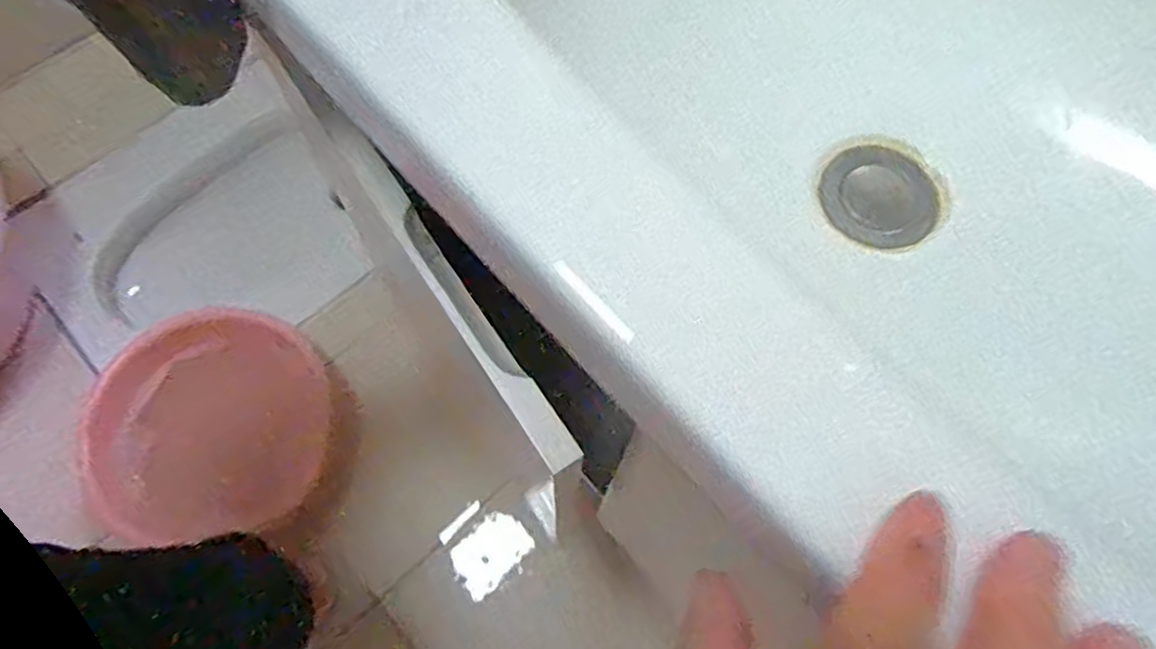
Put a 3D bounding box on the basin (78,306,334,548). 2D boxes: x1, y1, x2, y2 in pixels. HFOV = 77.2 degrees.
[{"bbox_3d":[-0.471,0.131,0.940,0.303,0.087,0.285,-2,69,-3],"label":"basin"}]

